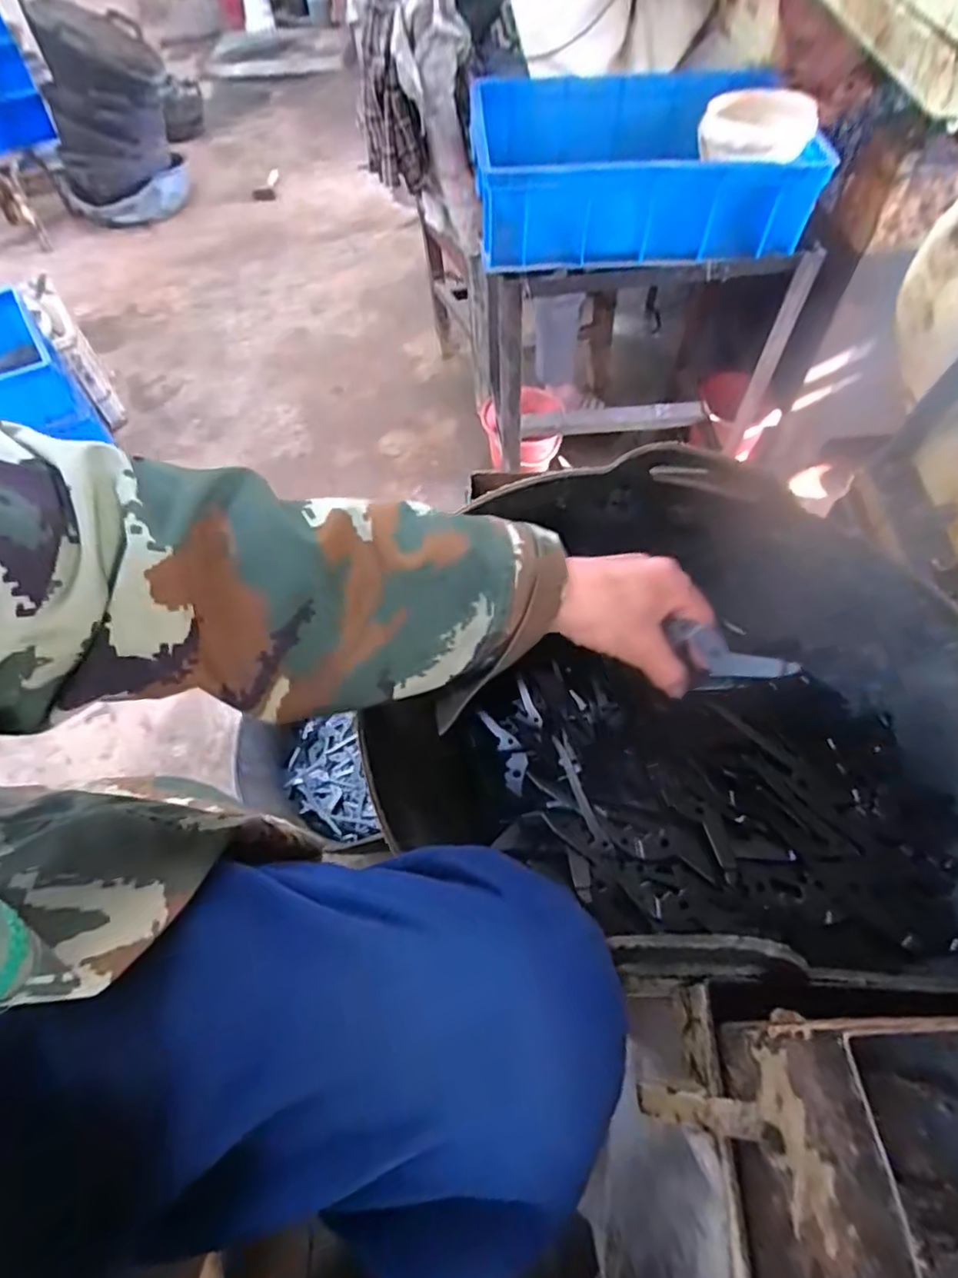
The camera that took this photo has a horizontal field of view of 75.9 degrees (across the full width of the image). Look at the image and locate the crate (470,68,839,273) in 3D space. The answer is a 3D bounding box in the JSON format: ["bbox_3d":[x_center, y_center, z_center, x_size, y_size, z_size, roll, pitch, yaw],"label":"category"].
[{"bbox_3d":[0.248,-0.793,1.035,0.497,0.143,0.378,-4,58,0],"label":"crate"}]

